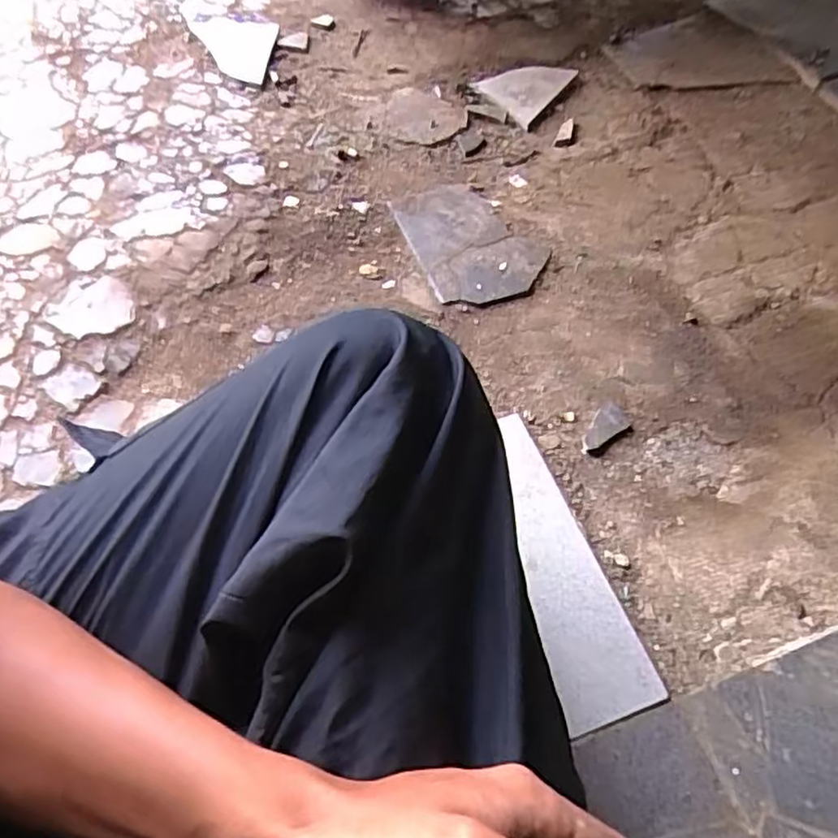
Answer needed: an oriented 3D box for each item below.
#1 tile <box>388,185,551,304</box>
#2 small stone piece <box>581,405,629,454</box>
[{"bbox_3d":[0.060,-0.209,0.755,0.132,0.006,0.199,-19,58,-10],"label":"tile"},{"bbox_3d":[0.166,0.007,0.601,0.057,0.004,0.031,-31,61,-17],"label":"small stone piece"}]

